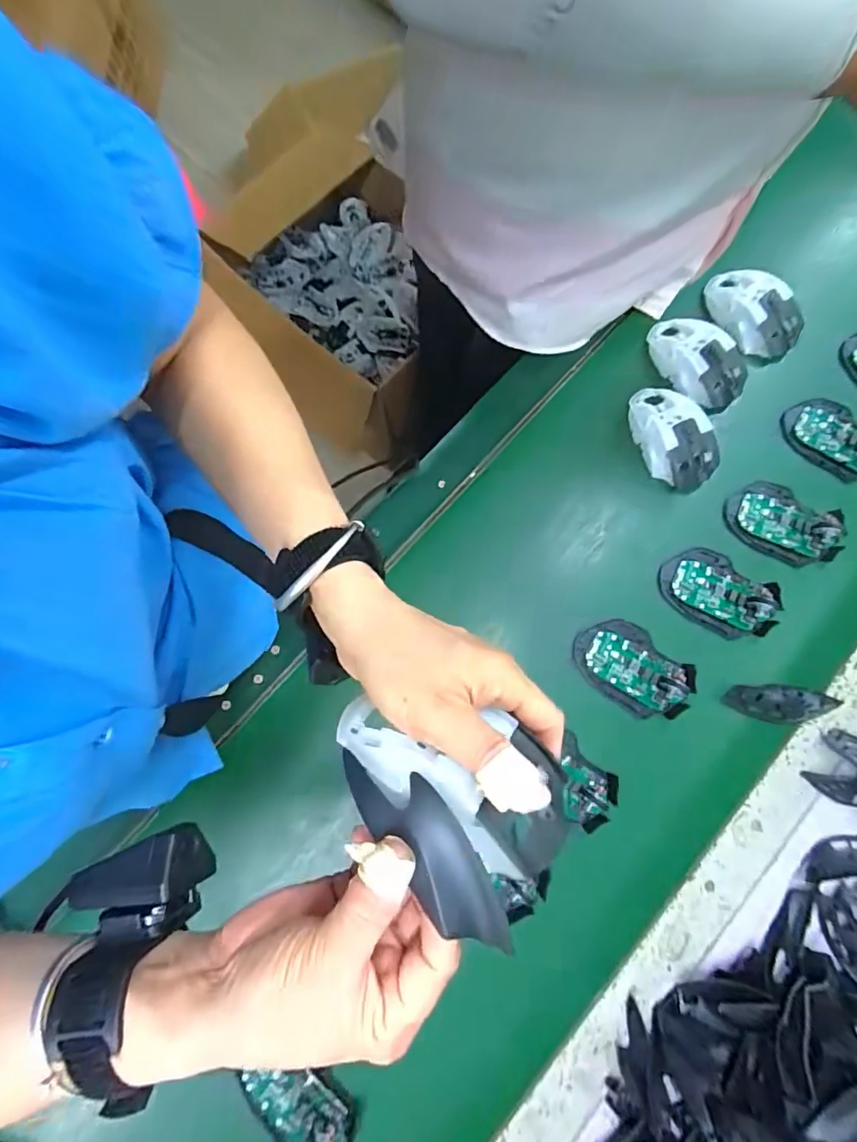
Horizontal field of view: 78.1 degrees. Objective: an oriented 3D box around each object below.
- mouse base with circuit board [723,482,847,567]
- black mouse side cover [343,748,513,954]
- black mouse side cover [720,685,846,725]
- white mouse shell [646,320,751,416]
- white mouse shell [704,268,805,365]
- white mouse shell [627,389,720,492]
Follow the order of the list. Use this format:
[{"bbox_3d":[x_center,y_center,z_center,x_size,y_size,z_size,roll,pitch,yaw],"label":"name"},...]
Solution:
[{"bbox_3d":[0.368,-0.053,0.543,0.115,0.023,0.073,21,80,3],"label":"mouse base with circuit board"},{"bbox_3d":[-0.002,0.114,0.225,0.034,0.012,0.096,-44,68,-8],"label":"black mouse side cover"},{"bbox_3d":[0.341,0.129,0.513,0.097,0.017,0.034,3,80,-1],"label":"black mouse side cover"},{"bbox_3d":[0.290,-0.228,0.572,0.064,0.035,0.116,-42,83,-8],"label":"white mouse shell"},{"bbox_3d":[0.359,-0.284,0.586,0.112,0.033,0.065,36,81,5],"label":"white mouse shell"},{"bbox_3d":[0.258,-0.143,0.554,0.063,0.034,0.114,-21,81,-5],"label":"white mouse shell"}]

